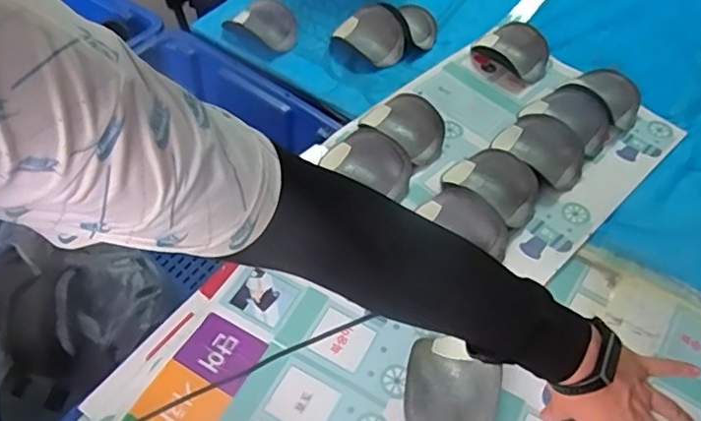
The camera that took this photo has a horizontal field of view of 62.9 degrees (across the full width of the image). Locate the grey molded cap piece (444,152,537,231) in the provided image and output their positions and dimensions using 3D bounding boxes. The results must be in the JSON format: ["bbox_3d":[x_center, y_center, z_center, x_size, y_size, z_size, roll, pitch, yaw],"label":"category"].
[{"bbox_3d":[0.203,-0.038,0.816,0.133,0.040,0.091,35,58,21],"label":"grey molded cap piece"}]

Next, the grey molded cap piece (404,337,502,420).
[{"bbox_3d":[0.111,0.209,0.648,0.103,0.033,0.116,18,53,10],"label":"grey molded cap piece"}]

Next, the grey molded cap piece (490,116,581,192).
[{"bbox_3d":[0.288,-0.093,0.864,0.135,0.043,0.099,35,58,21],"label":"grey molded cap piece"}]

